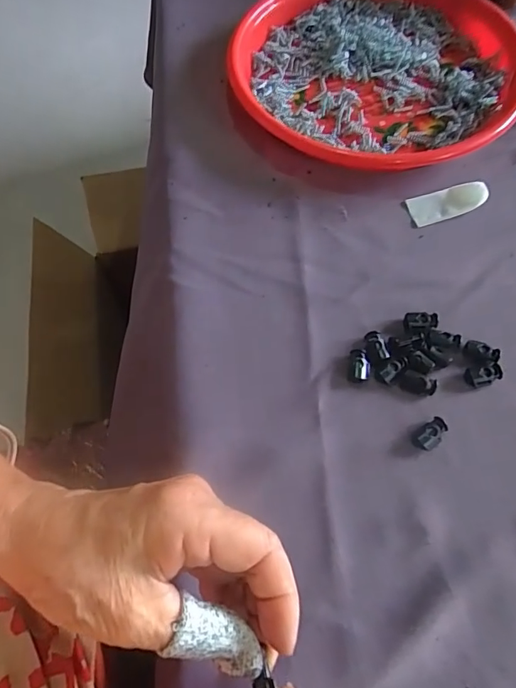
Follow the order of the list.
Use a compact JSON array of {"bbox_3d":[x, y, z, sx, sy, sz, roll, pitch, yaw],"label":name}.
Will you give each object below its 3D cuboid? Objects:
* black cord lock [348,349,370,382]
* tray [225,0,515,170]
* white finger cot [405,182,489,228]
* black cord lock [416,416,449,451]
[{"bbox_3d":[0.064,0.013,0.296,0.013,0.006,0.020,8,65,4],"label":"black cord lock"},{"bbox_3d":[0.094,-0.234,0.393,0.226,0.034,0.217,-2,65,0],"label":"tray"},{"bbox_3d":[0.138,-0.105,0.342,0.054,0.012,0.023,-14,66,-6],"label":"white finger cot"},{"bbox_3d":[0.102,0.053,0.277,0.012,0.006,0.022,41,72,18],"label":"black cord lock"}]

